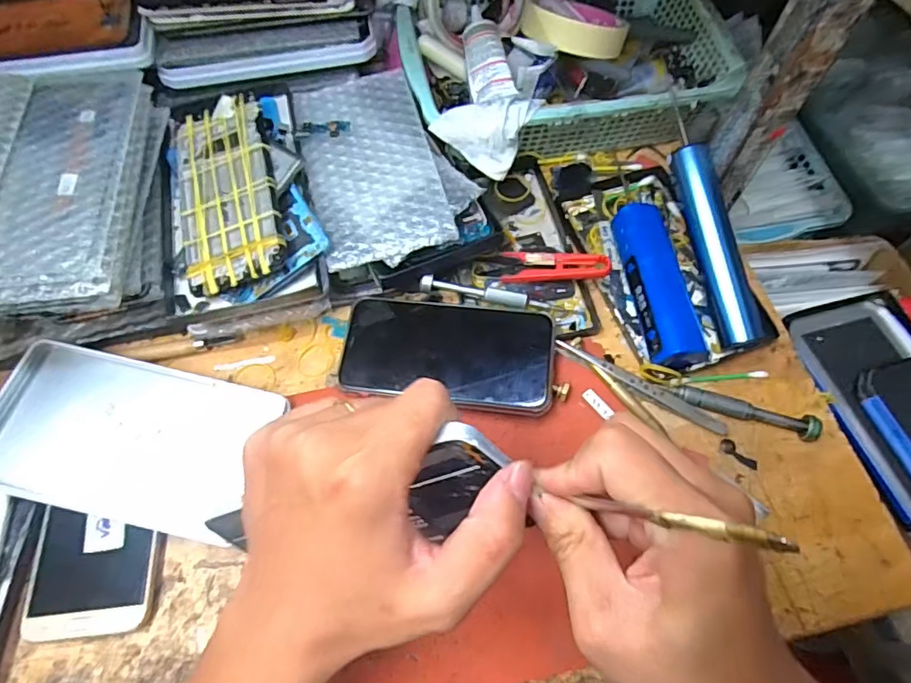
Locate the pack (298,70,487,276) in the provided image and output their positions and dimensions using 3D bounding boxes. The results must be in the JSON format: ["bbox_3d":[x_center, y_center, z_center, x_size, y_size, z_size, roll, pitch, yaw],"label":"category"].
[{"bbox_3d":[-0.054,-0.138,0.411,0.112,0.015,0.167,-15,65,-8],"label":"pack"}]

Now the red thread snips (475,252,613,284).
[{"bbox_3d":[0.069,-0.059,0.431,0.100,0.008,0.026,2,70,13],"label":"red thread snips"}]

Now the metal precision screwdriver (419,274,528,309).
[{"bbox_3d":[0.014,-0.038,0.415,0.081,0.017,0.011,6,64,2],"label":"metal precision screwdriver"}]

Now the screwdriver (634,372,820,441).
[{"bbox_3d":[0.192,0.044,0.385,0.123,0.016,0.014,16,65,7],"label":"screwdriver"}]

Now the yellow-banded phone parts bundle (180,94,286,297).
[{"bbox_3d":[-0.163,-0.109,0.388,0.068,0.014,0.148,-13,72,-7],"label":"yellow-banded phone parts bundle"}]

